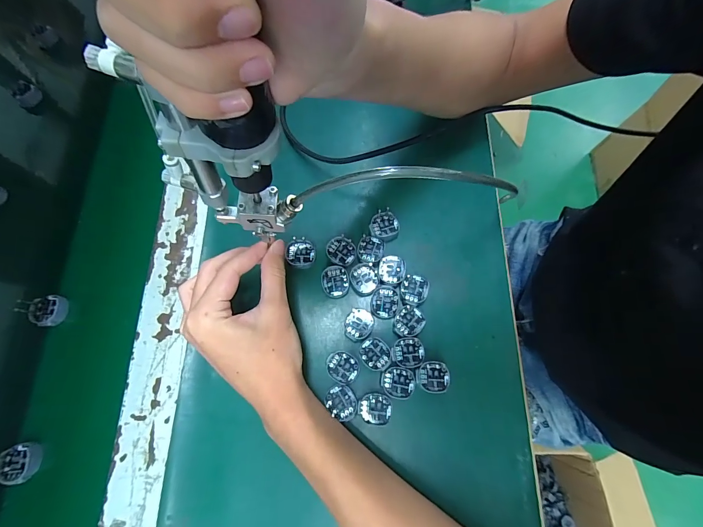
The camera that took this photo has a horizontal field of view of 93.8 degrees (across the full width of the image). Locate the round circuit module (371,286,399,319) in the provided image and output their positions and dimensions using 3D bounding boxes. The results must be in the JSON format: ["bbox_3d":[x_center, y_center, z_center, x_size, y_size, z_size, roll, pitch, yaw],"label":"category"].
[{"bbox_3d":[0.030,0.034,0.295,0.025,0.004,0.029,1,73,1],"label":"round circuit module"}]

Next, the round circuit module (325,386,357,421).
[{"bbox_3d":[-0.008,0.115,0.271,0.024,0.004,0.025,0,73,1],"label":"round circuit module"}]

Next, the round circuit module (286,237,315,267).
[{"bbox_3d":[-0.048,-0.010,0.309,0.026,0.005,0.028,0,73,1],"label":"round circuit module"}]

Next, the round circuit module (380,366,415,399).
[{"bbox_3d":[0.039,0.100,0.275,0.027,0.004,0.025,0,73,1],"label":"round circuit module"}]

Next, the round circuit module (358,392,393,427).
[{"bbox_3d":[0.019,0.119,0.269,0.027,0.004,0.024,0,73,1],"label":"round circuit module"}]

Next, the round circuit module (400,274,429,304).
[{"bbox_3d":[0.058,0.023,0.300,0.024,0.007,0.027,6,73,3],"label":"round circuit module"}]

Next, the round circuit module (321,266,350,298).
[{"bbox_3d":[-0.015,0.016,0.302,0.025,0.004,0.028,0,73,1],"label":"round circuit module"}]

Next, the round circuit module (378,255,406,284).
[{"bbox_3d":[0.037,0.006,0.304,0.025,0.004,0.026,0,73,1],"label":"round circuit module"}]

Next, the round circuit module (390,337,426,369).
[{"bbox_3d":[0.049,0.076,0.282,0.028,0.004,0.024,0,73,1],"label":"round circuit module"}]

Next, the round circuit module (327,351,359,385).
[{"bbox_3d":[-0.008,0.088,0.279,0.028,0.004,0.025,26,75,9],"label":"round circuit module"}]

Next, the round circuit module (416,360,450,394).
[{"bbox_3d":[0.069,0.096,0.278,0.027,0.006,0.025,2,73,2],"label":"round circuit module"}]

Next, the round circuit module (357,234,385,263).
[{"bbox_3d":[0.018,-0.014,0.313,0.025,0.006,0.026,0,73,1],"label":"round circuit module"}]

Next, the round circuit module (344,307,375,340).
[{"bbox_3d":[0.007,0.054,0.289,0.023,0.004,0.028,26,75,9],"label":"round circuit module"}]

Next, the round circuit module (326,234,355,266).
[{"bbox_3d":[-0.009,-0.012,0.310,0.026,0.004,0.028,0,73,1],"label":"round circuit module"}]

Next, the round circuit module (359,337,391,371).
[{"bbox_3d":[0.020,0.077,0.282,0.026,0.004,0.026,0,73,1],"label":"round circuit module"}]

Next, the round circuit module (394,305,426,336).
[{"bbox_3d":[0.051,0.051,0.291,0.026,0.004,0.026,0,73,1],"label":"round circuit module"}]

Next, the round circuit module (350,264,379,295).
[{"bbox_3d":[0.012,0.014,0.302,0.025,0.004,0.027,0,73,1],"label":"round circuit module"}]

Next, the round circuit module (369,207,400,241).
[{"bbox_3d":[0.032,-0.036,0.316,0.026,0.008,0.028,0,73,1],"label":"round circuit module"}]

